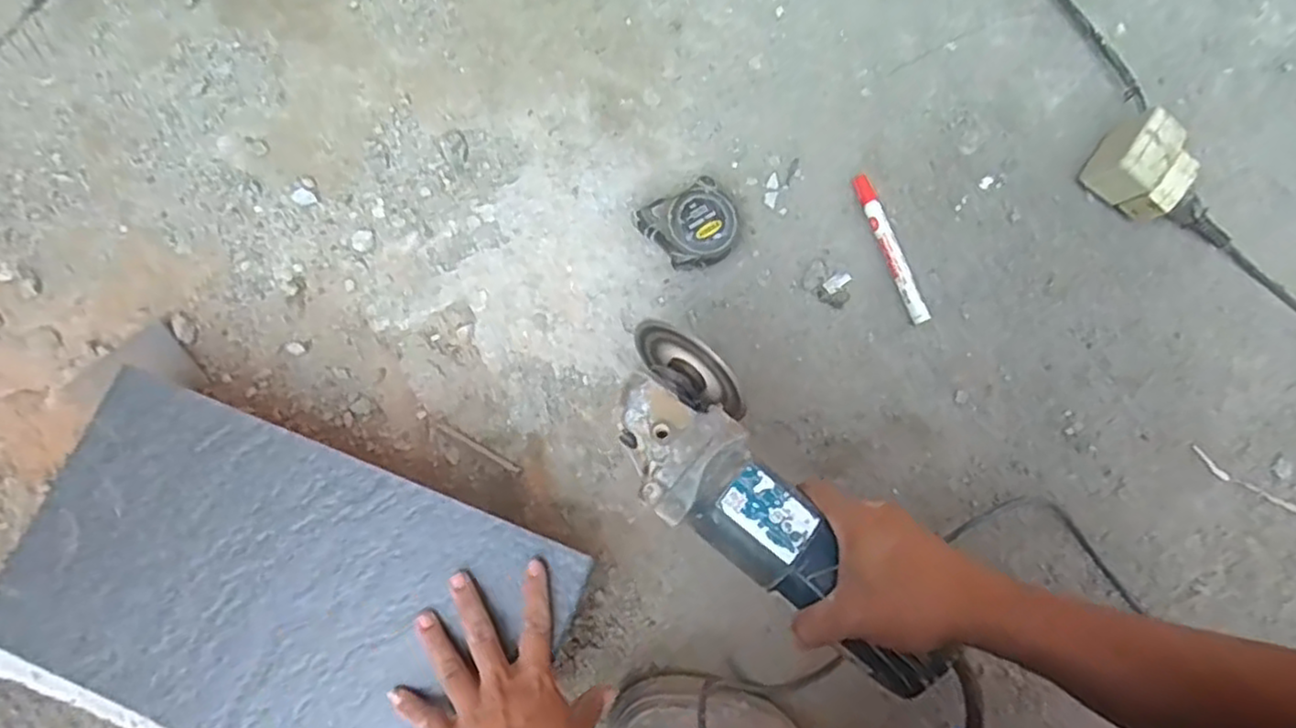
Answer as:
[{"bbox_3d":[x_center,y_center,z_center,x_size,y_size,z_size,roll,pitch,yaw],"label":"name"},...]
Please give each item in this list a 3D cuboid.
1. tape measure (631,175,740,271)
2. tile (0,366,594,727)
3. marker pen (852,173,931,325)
[{"bbox_3d":[0.039,-0.118,0.638,0.082,0.038,0.073,-32,82,-7],"label":"tape measure"},{"bbox_3d":[-0.270,0.174,0.529,0.399,0.013,0.226,20,78,4],"label":"tile"},{"bbox_3d":[0.222,-0.107,0.658,0.017,0.010,0.146,-20,73,-6],"label":"marker pen"}]

